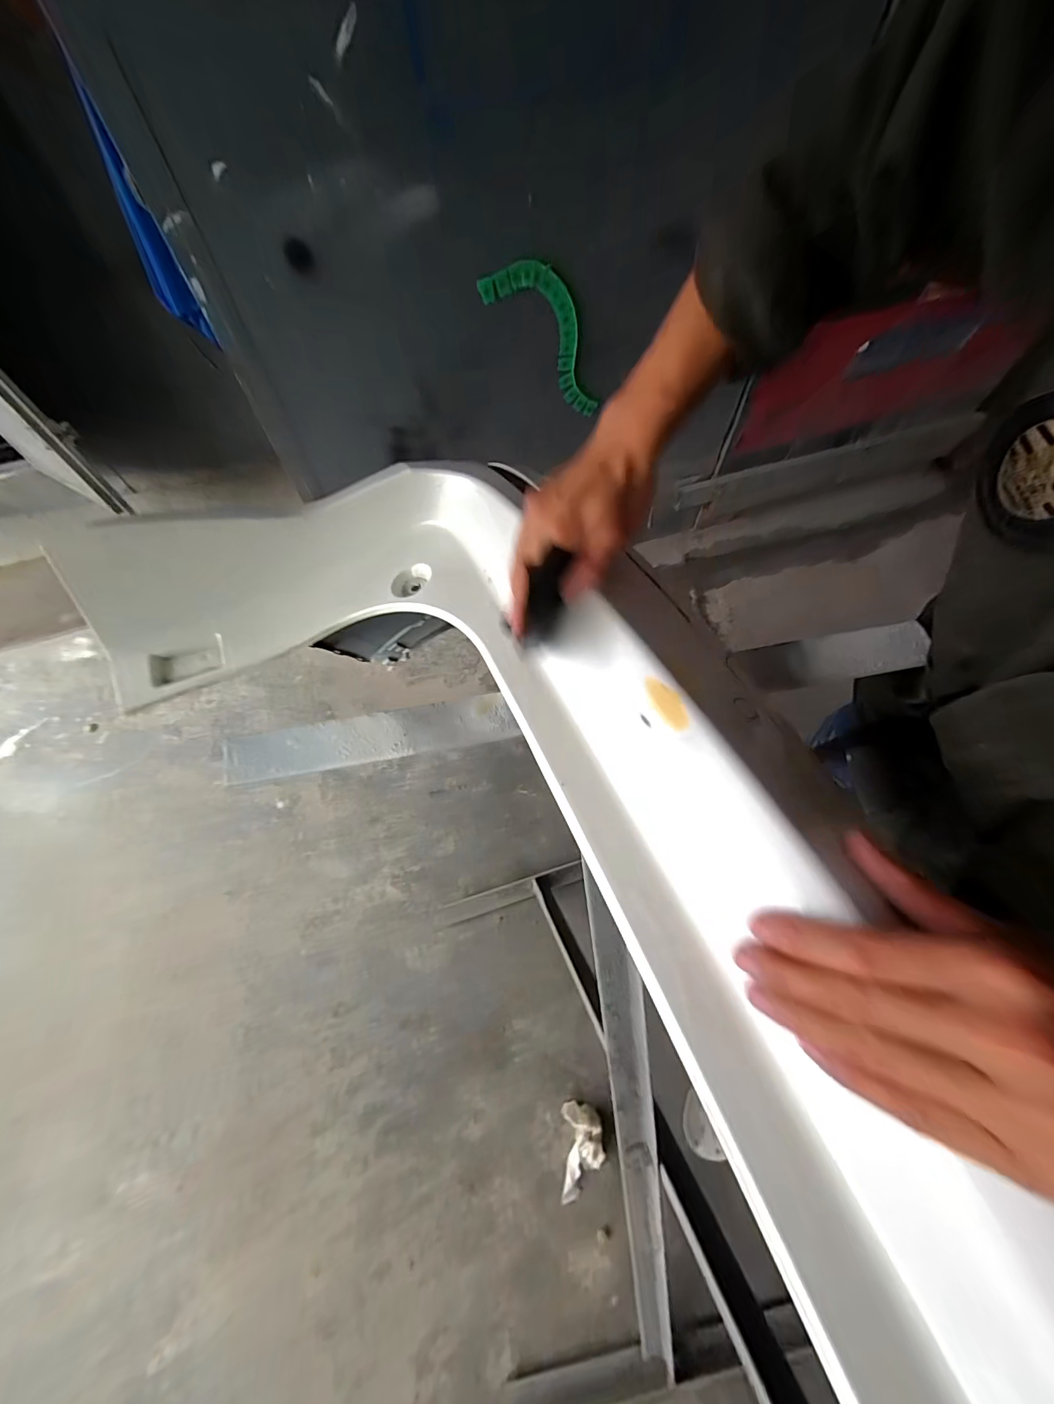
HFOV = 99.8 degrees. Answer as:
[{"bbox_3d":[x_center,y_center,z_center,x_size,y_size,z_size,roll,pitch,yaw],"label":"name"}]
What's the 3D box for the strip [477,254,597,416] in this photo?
[{"bbox_3d":[0.067,-0.922,1.158,0.176,0.465,0.055,-36,63,17],"label":"strip"}]

